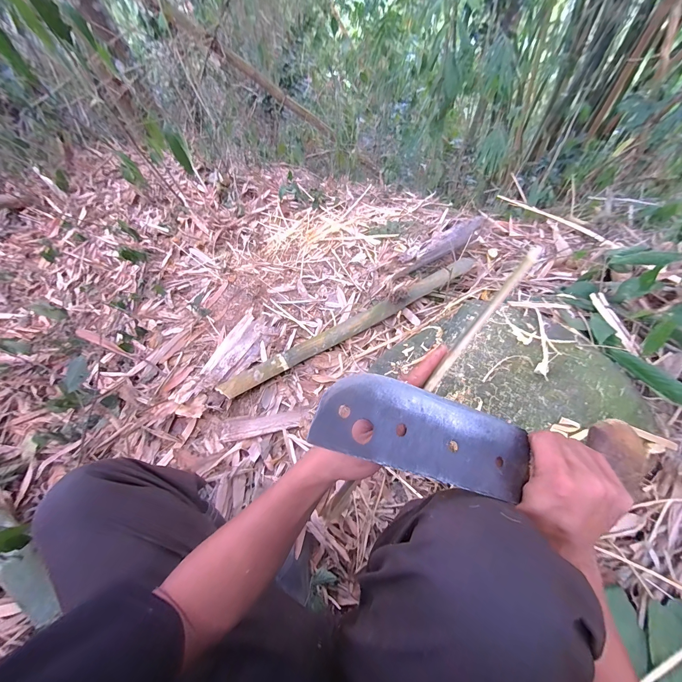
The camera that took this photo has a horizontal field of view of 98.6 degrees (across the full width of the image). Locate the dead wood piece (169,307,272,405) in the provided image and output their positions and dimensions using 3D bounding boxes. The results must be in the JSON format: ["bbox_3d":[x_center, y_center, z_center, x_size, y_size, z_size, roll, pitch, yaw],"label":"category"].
[{"bbox_3d":[-0.387,0.054,1.009,0.159,0.045,0.425,24,51,11],"label":"dead wood piece"}]

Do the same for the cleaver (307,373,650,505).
[{"bbox_3d":[0.146,0.097,0.271,0.349,0.024,0.079,14,62,-14],"label":"cleaver"}]

